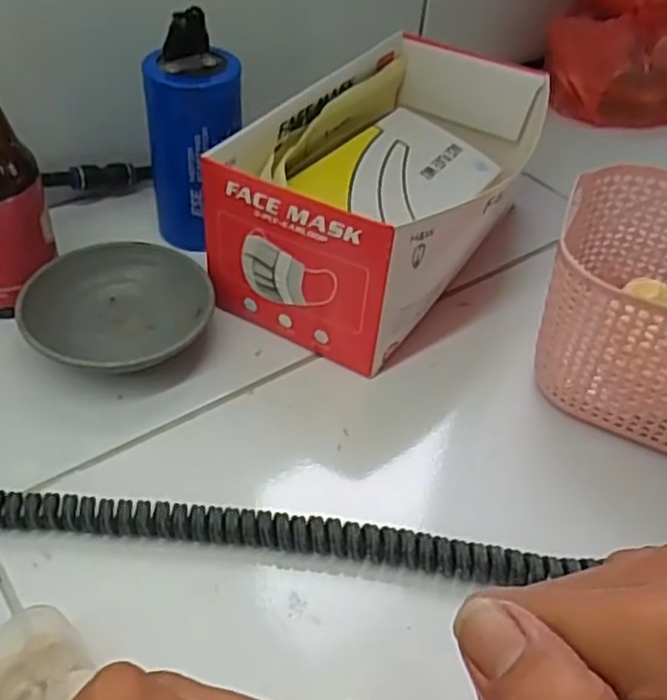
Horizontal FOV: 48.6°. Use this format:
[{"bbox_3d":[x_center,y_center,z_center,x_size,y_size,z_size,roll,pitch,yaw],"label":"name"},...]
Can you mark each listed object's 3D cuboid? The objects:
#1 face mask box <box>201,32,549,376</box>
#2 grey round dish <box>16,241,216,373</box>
[{"bbox_3d":[0.034,-0.090,0.420,0.120,0.086,0.208,23,45,16],"label":"face mask box"},{"bbox_3d":[-0.105,-0.021,0.371,0.088,0.029,0.071,9,43,2],"label":"grey round dish"}]

